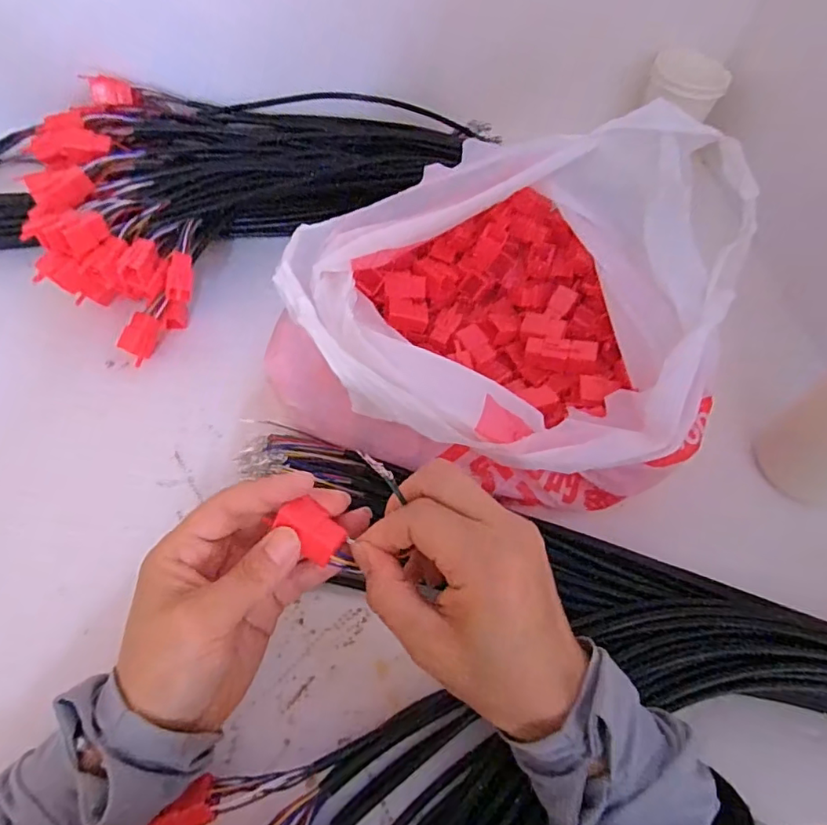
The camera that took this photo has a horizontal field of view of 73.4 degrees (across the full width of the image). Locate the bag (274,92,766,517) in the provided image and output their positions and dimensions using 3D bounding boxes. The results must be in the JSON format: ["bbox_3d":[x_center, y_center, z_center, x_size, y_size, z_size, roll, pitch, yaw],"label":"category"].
[{"bbox_3d":[0.070,-0.076,0.385,0.272,0.128,0.253,15,55,5],"label":"bag"}]

